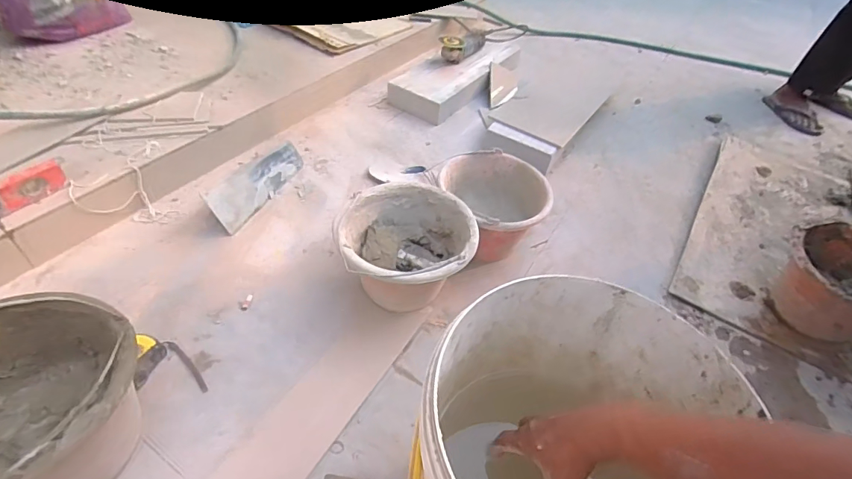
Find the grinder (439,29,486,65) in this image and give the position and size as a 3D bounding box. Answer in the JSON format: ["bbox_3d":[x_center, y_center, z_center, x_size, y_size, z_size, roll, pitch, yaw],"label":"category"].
[{"bbox_3d":[0.119,-0.636,1.452,0.075,0.076,0.196,28,49,20],"label":"grinder"}]

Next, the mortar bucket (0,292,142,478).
[{"bbox_3d":[-0.513,0.238,0.572,0.247,0.207,0.251,3,45,-3],"label":"mortar bucket"}]

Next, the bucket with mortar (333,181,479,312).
[{"bbox_3d":[-0.038,0.029,0.836,0.241,0.162,0.229,3,45,-3],"label":"bucket with mortar"}]

